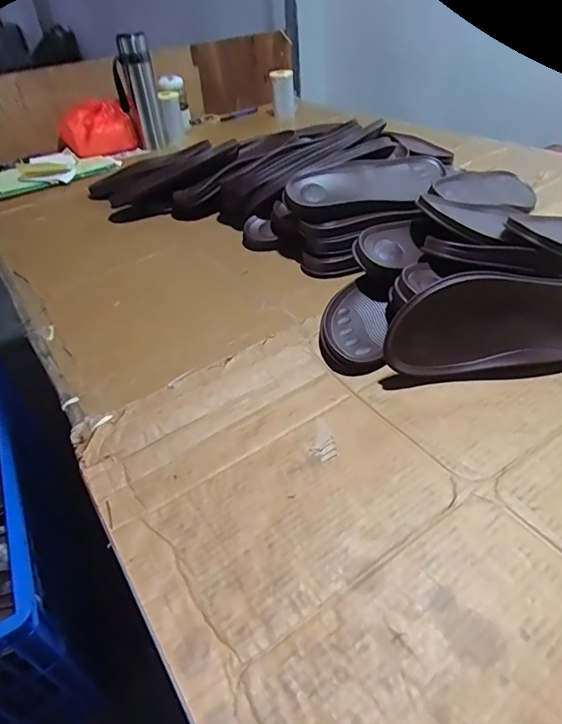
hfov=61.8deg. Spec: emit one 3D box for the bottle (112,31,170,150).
[{"bbox_3d":[-0.331,-0.624,1.099,0.091,0.236,0.073,-12,41,-8],"label":"bottle"}]

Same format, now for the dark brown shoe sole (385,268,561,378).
[{"bbox_3d":[0.224,-0.039,0.465,0.243,0.097,0.025,-5,18,-5],"label":"dark brown shoe sole"}]

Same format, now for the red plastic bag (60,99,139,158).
[{"bbox_3d":[-0.450,-0.569,1.149,0.164,0.111,0.068,-29,46,-25],"label":"red plastic bag"}]

